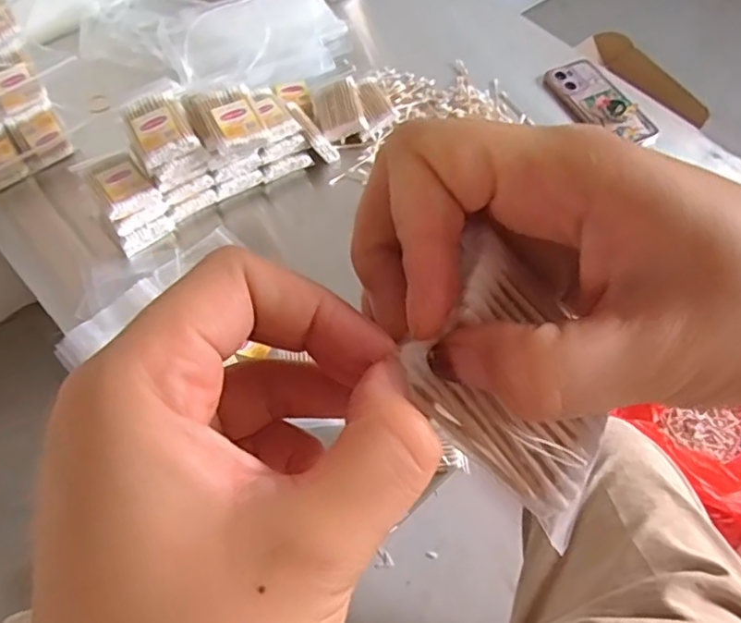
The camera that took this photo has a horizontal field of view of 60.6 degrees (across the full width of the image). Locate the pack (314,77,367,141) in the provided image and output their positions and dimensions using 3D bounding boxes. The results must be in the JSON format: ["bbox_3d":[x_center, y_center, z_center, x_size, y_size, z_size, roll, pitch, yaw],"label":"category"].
[{"bbox_3d":[-0.038,-0.256,0.807,0.059,0.018,0.072,-23,80,7],"label":"pack"}]

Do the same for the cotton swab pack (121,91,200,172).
[{"bbox_3d":[-0.215,-0.190,0.652,0.059,0.029,0.071,-23,63,-16],"label":"cotton swab pack"}]

